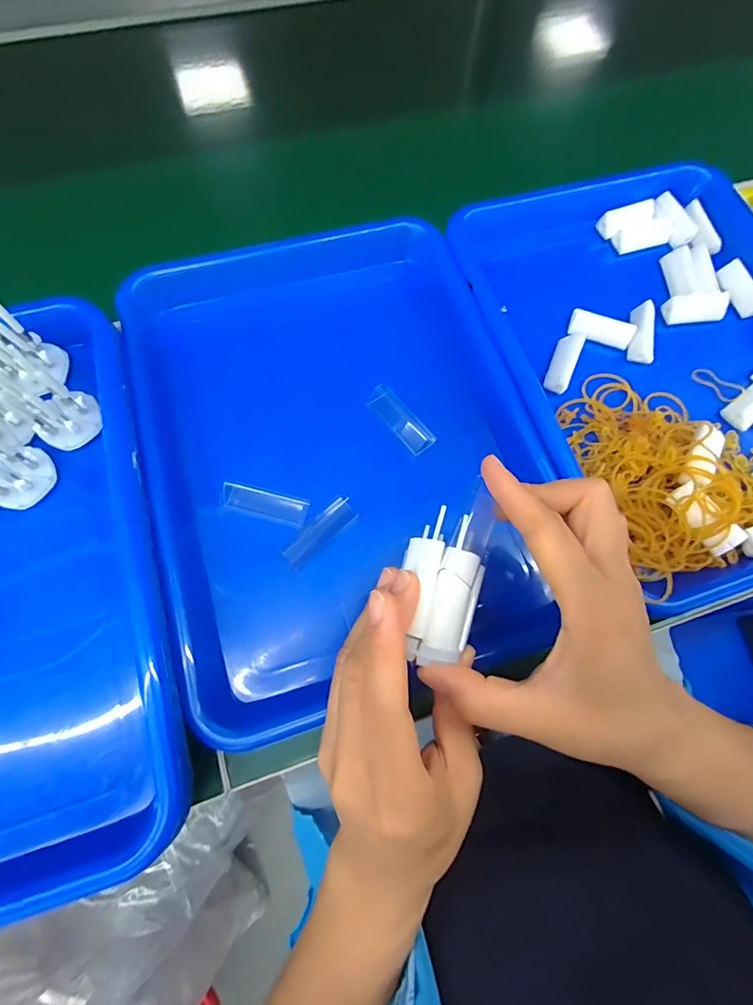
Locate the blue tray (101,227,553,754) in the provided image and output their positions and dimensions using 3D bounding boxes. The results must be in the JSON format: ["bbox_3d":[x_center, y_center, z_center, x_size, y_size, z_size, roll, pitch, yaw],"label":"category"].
[{"bbox_3d":[-0.025,-0.039,0.307,0.242,0.042,0.317,-17,72,-8],"label":"blue tray"}]

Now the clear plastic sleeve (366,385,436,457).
[{"bbox_3d":[0.016,-0.061,0.326,0.021,0.012,0.063,-35,76,-13],"label":"clear plastic sleeve"}]

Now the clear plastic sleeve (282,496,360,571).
[{"bbox_3d":[-0.037,0.020,0.297,0.054,0.004,0.019,-42,77,-15],"label":"clear plastic sleeve"}]

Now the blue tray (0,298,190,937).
[{"bbox_3d":[-0.245,0.061,0.254,0.247,0.057,0.330,-16,72,-8],"label":"blue tray"}]

